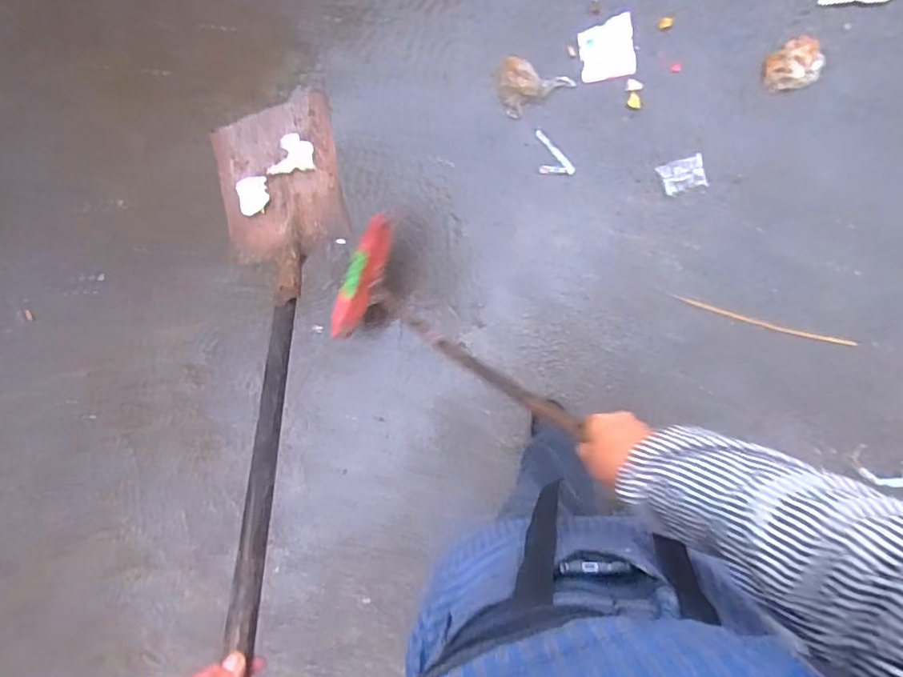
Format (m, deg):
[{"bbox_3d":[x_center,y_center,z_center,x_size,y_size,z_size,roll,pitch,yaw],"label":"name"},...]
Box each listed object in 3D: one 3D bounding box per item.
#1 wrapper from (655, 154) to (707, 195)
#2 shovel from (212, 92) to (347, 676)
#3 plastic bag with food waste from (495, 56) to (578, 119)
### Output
[{"bbox_3d":[0.509,-0.358,1.208,0.093,0.011,0.069,-14,87,9],"label":"wrapper"},{"bbox_3d":[-0.245,0.014,0.677,0.185,0.110,0.877,-14,53,9],"label":"shovel"},{"bbox_3d":[0.181,-0.592,1.251,0.163,0.043,0.128,-28,85,8],"label":"plastic bag with food waste"}]

